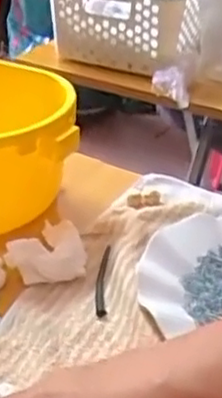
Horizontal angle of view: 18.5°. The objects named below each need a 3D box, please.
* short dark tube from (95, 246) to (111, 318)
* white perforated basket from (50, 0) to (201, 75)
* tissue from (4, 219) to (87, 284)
[{"bbox_3d":[-0.006,0.061,0.526,0.009,0.008,0.083,1,32,2],"label":"short dark tube"},{"bbox_3d":[0.058,-0.296,1.022,0.213,0.104,0.315,14,32,19],"label":"white perforated basket"},{"bbox_3d":[-0.053,0.038,0.538,0.059,0.019,0.071,-6,32,-14],"label":"tissue"}]

